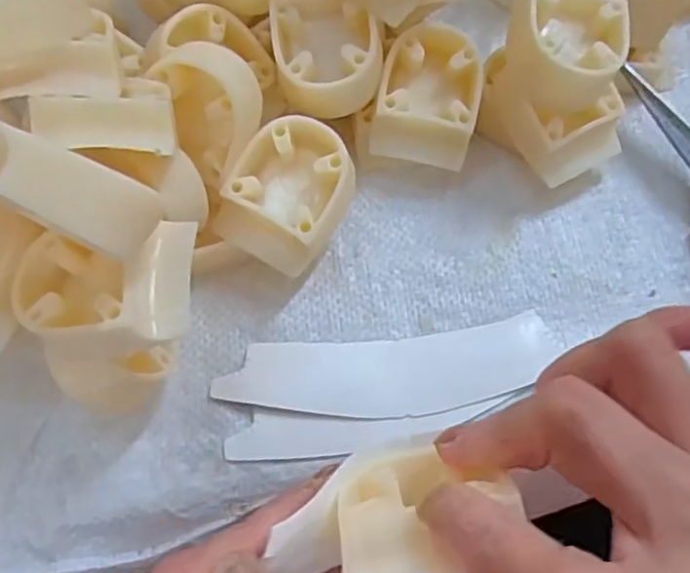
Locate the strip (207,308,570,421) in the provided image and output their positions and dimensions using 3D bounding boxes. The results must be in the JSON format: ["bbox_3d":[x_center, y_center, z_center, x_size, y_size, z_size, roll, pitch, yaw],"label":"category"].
[{"bbox_3d":[0.020,0.038,0.283,0.144,0.005,0.037,-7,72,-2],"label":"strip"}]

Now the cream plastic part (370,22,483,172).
[{"bbox_3d":[0.040,-0.087,0.308,0.044,0.038,0.055,13,72,5],"label":"cream plastic part"}]

